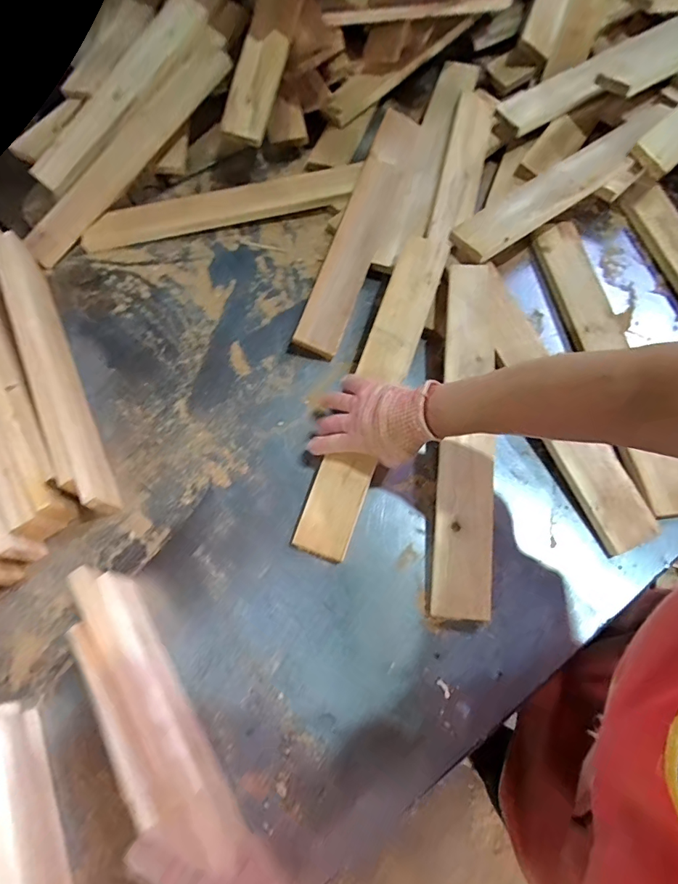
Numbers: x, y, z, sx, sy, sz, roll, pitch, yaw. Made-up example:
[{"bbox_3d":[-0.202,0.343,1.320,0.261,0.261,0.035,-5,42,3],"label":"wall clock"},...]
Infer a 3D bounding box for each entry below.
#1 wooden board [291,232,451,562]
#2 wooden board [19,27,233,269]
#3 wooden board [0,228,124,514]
[{"bbox_3d":[0.059,-0.087,0.626,0.074,0.036,0.515,19,76,8],"label":"wooden board"},{"bbox_3d":[-0.377,-0.536,0.789,0.104,0.024,0.522,39,88,15],"label":"wooden board"},{"bbox_3d":[-0.425,-0.122,0.655,0.033,0.074,0.516,-27,70,-10],"label":"wooden board"}]

